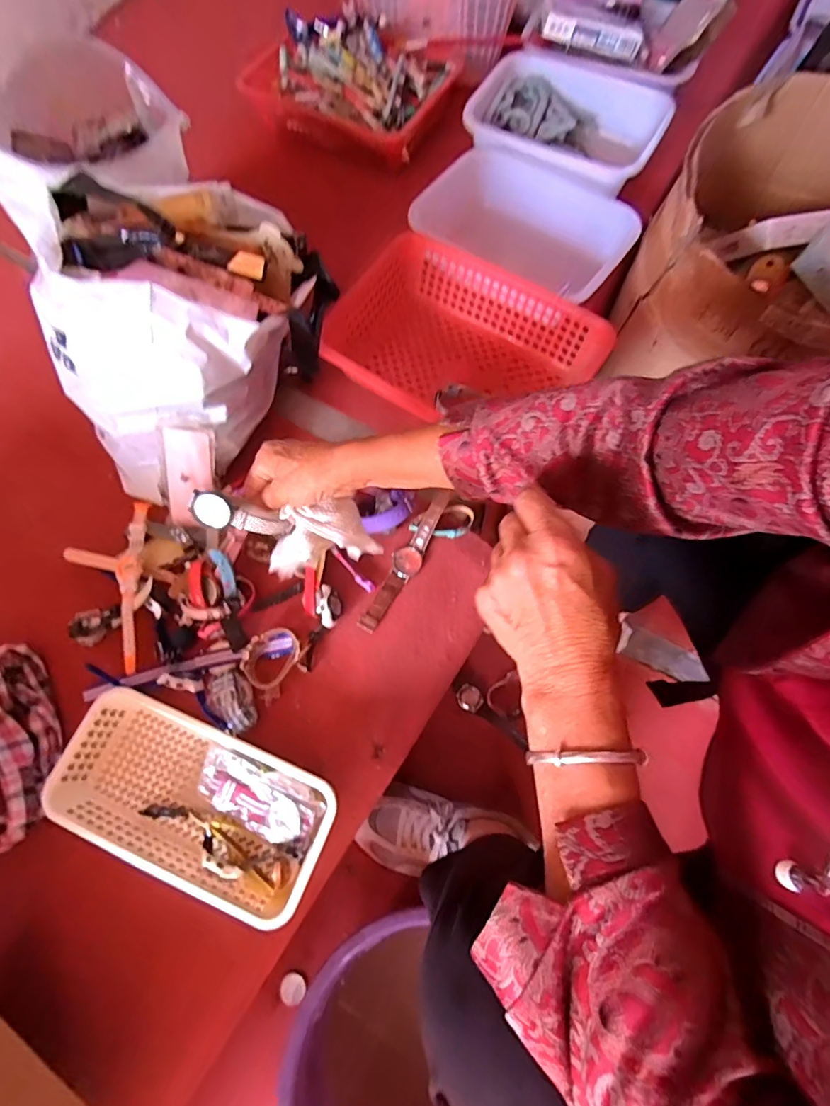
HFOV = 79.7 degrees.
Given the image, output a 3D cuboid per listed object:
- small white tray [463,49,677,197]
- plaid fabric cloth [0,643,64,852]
[{"bbox_3d":[0.237,-0.666,0.800,0.288,0.084,0.250,21,71,10],"label":"small white tray"},{"bbox_3d":[-0.424,0.197,0.523,0.080,0.048,0.203,-22,70,-6],"label":"plaid fabric cloth"}]

